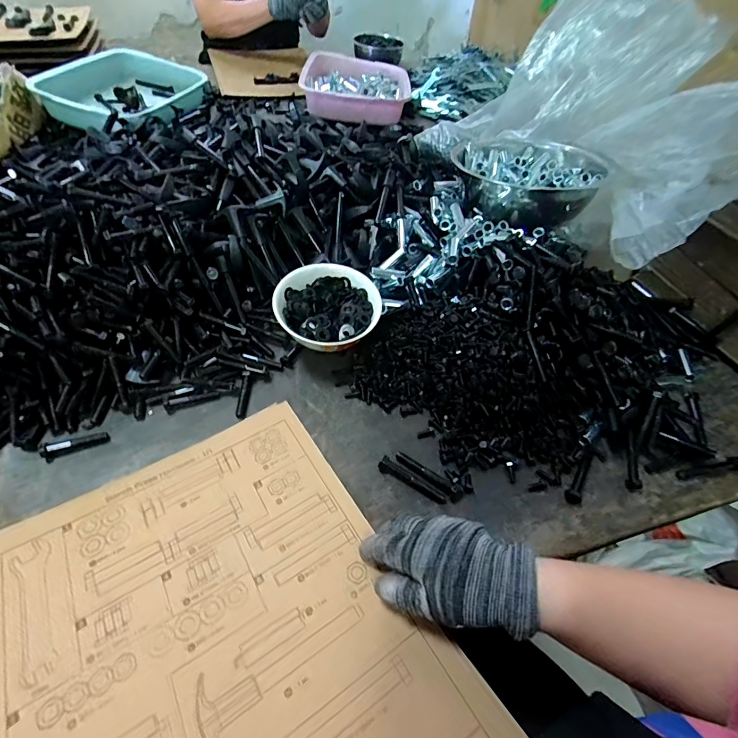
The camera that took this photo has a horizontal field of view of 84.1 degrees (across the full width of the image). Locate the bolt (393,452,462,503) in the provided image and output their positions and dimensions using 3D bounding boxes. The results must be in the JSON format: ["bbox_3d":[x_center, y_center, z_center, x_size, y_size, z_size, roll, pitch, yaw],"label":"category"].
[{"bbox_3d":[0.063,0.114,0.438,0.079,0.010,0.015,33,56,21],"label":"bolt"}]

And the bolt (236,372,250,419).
[{"bbox_3d":[-0.151,0.030,0.490,0.010,0.008,0.061,0,51,-3],"label":"bolt"}]

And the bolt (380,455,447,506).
[{"bbox_3d":[0.046,0.118,0.432,0.077,0.017,0.013,26,54,17],"label":"bolt"}]

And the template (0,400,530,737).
[{"bbox_3d":[-0.118,0.209,0.320,0.294,0.008,0.372,-26,50,-23],"label":"template"}]

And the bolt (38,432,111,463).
[{"bbox_3d":[-0.314,0.079,0.436,0.062,0.014,0.016,-19,54,-18],"label":"bolt"}]

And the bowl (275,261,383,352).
[{"bbox_3d":[-0.052,-0.073,0.536,0.131,0.051,0.123,-5,51,-8],"label":"bowl"}]

